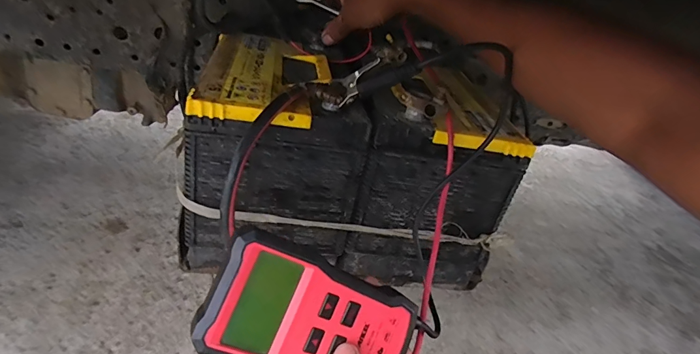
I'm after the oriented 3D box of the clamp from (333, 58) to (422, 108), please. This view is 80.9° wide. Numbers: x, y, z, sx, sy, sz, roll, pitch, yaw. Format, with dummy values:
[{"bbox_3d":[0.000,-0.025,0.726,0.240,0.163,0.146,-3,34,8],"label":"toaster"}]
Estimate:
[{"bbox_3d":[0.018,-0.083,0.351,0.017,0.031,0.092,-21,15,-37],"label":"clamp"}]

